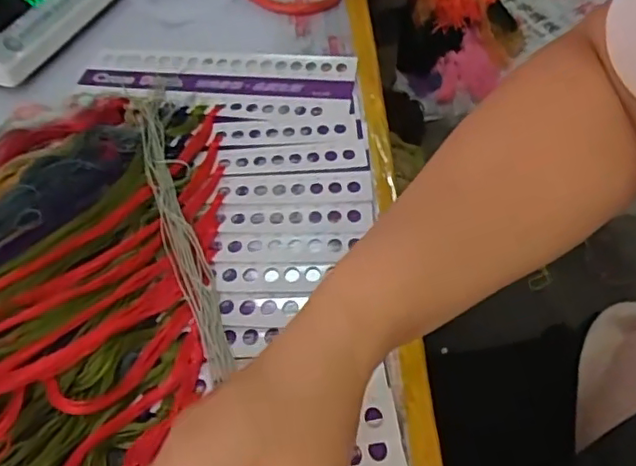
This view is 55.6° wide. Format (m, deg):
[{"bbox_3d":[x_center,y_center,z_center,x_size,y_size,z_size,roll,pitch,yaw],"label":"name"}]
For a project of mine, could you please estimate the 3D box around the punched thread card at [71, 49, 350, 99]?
[{"bbox_3d":[-0.088,-0.140,0.531,0.236,0.005,0.054,5,54,8],"label":"punched thread card"}]

